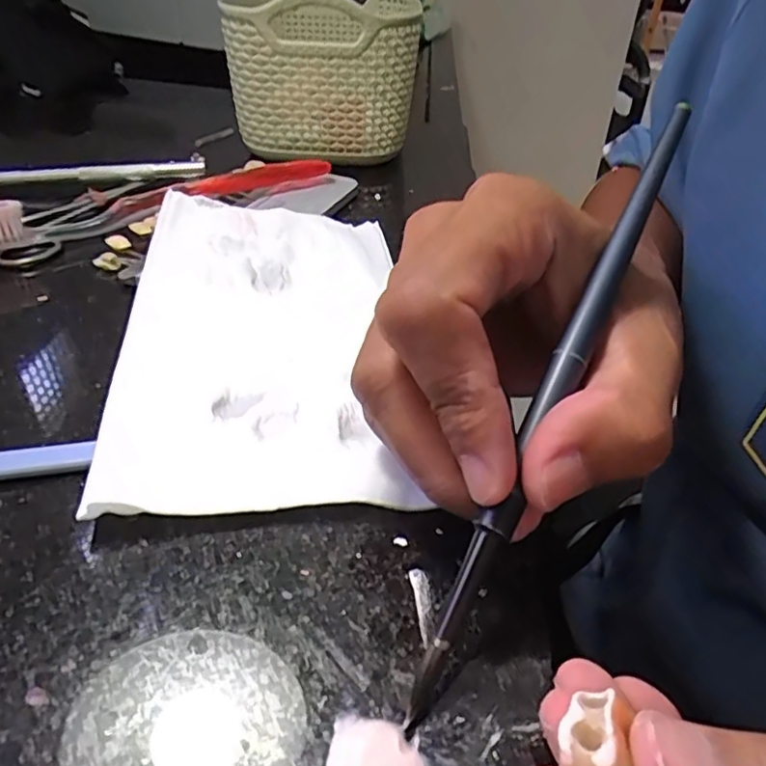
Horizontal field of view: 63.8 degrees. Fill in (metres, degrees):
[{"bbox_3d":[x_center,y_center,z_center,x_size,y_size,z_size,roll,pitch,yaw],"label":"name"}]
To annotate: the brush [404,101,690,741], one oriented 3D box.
[{"bbox_3d":[0.042,0.001,0.145,0.007,0.005,0.159,22,72,22],"label":"brush"}]

